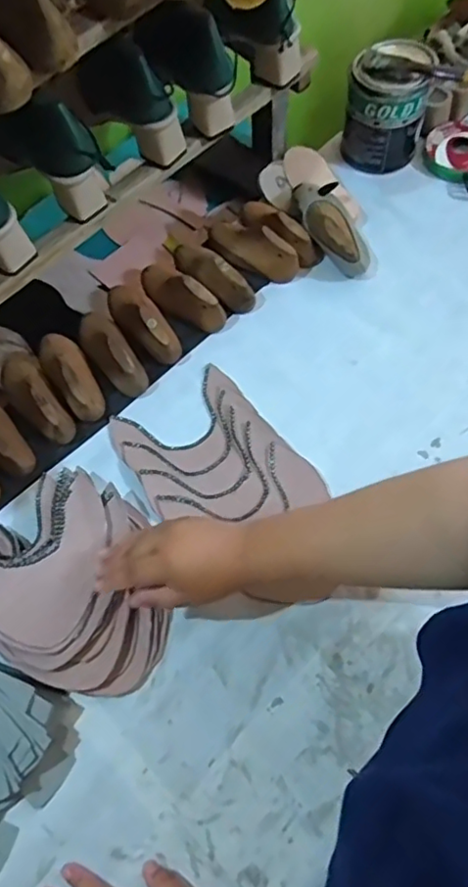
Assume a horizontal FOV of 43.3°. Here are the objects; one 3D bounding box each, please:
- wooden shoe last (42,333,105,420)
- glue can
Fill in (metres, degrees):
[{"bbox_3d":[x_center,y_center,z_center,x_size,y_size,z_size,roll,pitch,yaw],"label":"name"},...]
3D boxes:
[{"bbox_3d":[-0.204,-0.089,0.730,0.052,0.052,0.139,-29,69,-9],"label":"wooden shoe last"},{"bbox_3d":[0.207,-0.460,0.803,0.105,0.119,0.098,-1,68,2],"label":"glue can"}]

